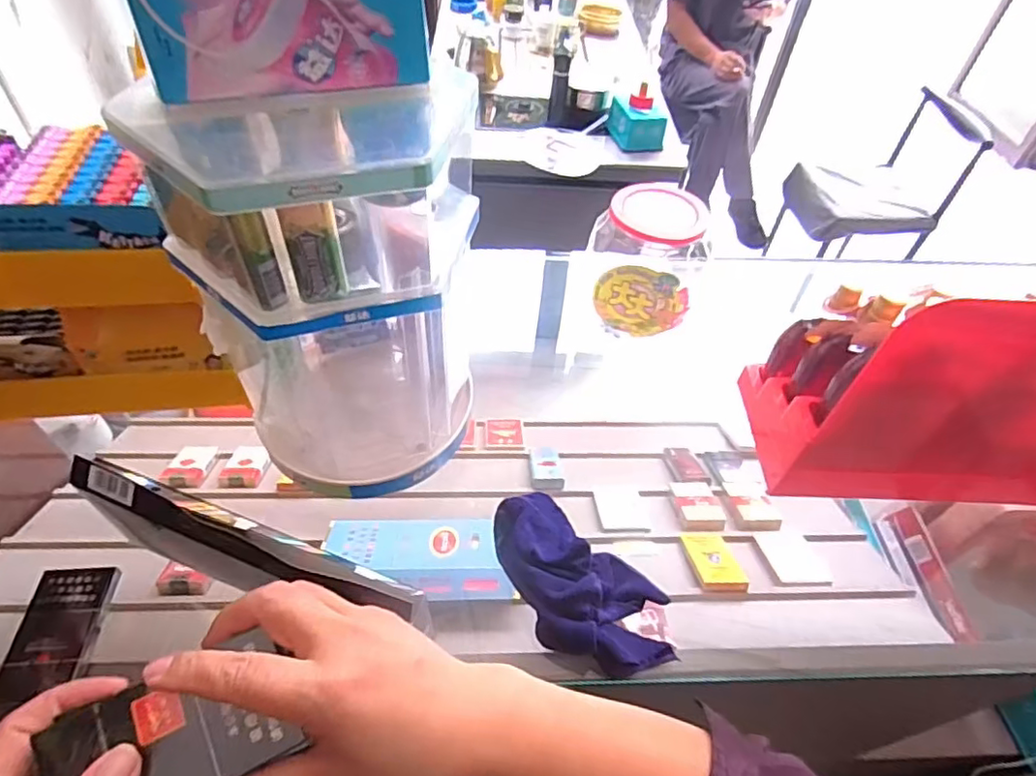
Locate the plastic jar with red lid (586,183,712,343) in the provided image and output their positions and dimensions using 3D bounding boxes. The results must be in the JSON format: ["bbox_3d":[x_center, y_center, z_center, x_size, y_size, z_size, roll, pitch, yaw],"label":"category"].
[{"bbox_3d":[0.139,-0.135,0.654,0.116,0.134,0.098,14,50,8],"label":"plastic jar with red lid"}]

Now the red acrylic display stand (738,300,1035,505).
[{"bbox_3d":[0.386,-0.016,0.529,0.283,0.240,0.134,4,49,-1],"label":"red acrylic display stand"}]

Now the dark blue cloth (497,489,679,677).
[{"bbox_3d":[0.047,0.159,0.487,0.176,0.039,0.098,34,55,22],"label":"dark blue cloth"}]

